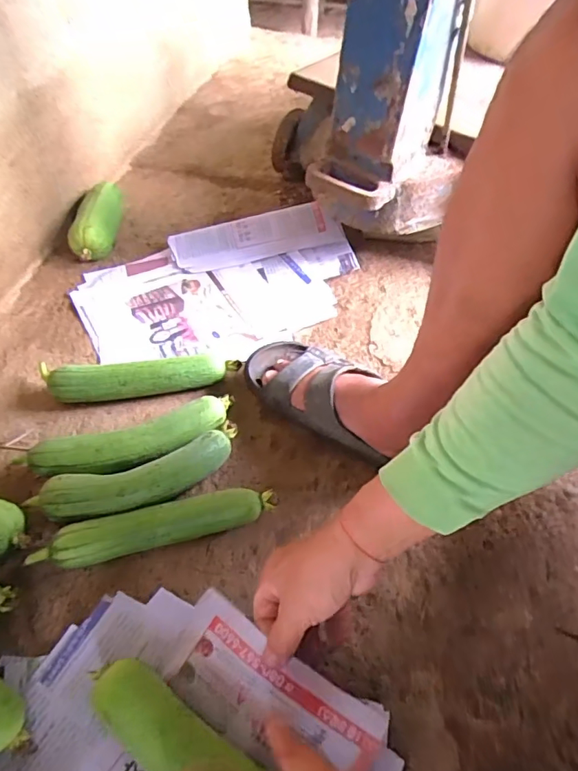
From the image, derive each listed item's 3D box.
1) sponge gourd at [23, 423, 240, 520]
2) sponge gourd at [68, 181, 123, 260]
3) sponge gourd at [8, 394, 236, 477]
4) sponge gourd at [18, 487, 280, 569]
[{"bbox_3d":[-0.162,0.105,0.562,0.236,0.047,0.070,-19,56,-19],"label":"sponge gourd"},{"bbox_3d":[-0.327,-0.288,0.854,0.079,0.070,0.173,-5,52,-9],"label":"sponge gourd"},{"bbox_3d":[-0.179,0.067,0.585,0.241,0.052,0.071,-18,54,-16],"label":"sponge gourd"},{"bbox_3d":[-0.137,0.151,0.532,0.245,0.045,0.043,-11,53,-13],"label":"sponge gourd"}]

